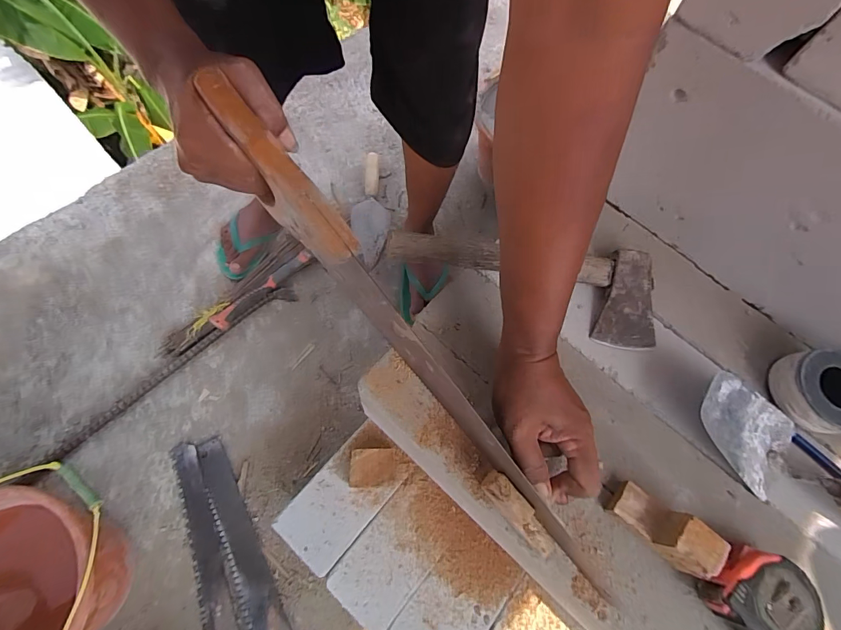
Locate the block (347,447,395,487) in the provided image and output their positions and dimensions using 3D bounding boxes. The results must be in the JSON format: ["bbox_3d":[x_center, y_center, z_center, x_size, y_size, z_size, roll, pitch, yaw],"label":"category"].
[{"bbox_3d":[-0.067,0.211,0.546,0.060,0.037,0.048,0,69,-5],"label":"block"}]

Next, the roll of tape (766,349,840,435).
[{"bbox_3d":[0.431,0.082,0.424,0.086,0.047,0.084,1,69,-3],"label":"roll of tape"}]

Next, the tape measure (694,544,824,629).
[{"bbox_3d":[0.301,0.250,0.349,0.079,0.042,0.081,-37,75,-16],"label":"tape measure"}]

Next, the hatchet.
[{"bbox_3d":[0.115,-0.033,0.452,0.306,0.037,0.102,4,69,-2],"label":"hatchet"}]

